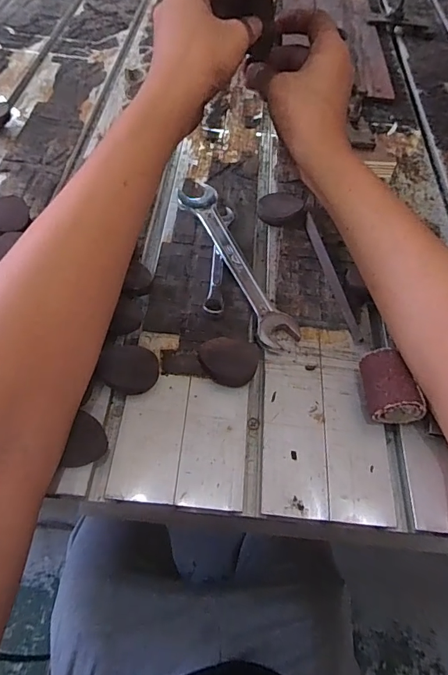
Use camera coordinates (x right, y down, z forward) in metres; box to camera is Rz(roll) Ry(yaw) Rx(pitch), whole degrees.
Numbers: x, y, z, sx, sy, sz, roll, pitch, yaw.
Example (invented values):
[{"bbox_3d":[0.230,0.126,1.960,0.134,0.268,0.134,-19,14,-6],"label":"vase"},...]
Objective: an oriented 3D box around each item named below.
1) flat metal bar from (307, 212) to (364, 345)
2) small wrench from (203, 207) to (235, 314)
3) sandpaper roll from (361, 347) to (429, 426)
[{"bbox_3d":[0.096,-0.057,0.383,0.010,0.008,0.142,-7,57,-10],"label":"flat metal bar"},{"bbox_3d":[-0.002,-0.071,0.381,0.015,0.010,0.126,8,56,0],"label":"small wrench"},{"bbox_3d":[0.120,0.036,0.311,0.032,0.034,0.050,-4,57,-8],"label":"sandpaper roll"}]

